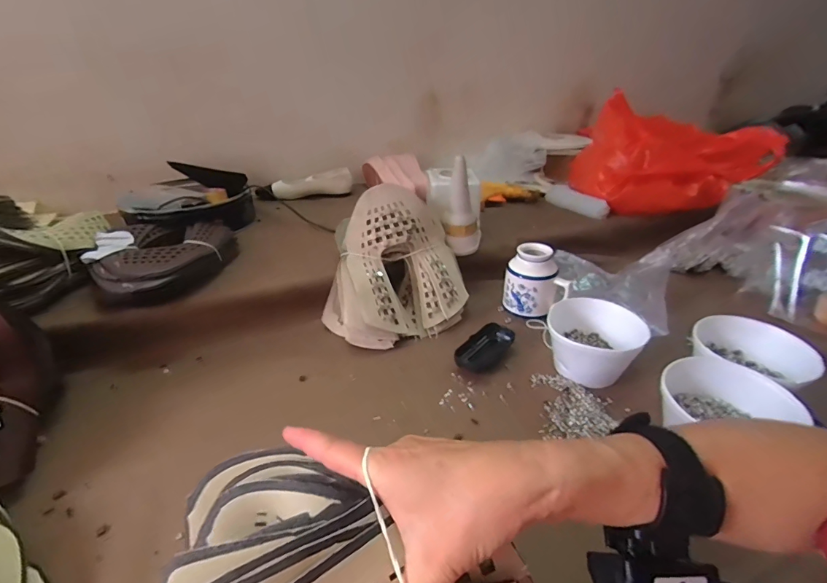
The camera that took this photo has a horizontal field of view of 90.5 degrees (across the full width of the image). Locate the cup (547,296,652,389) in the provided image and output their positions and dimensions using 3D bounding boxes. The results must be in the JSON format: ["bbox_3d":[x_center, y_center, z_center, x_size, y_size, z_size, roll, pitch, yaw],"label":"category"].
[{"bbox_3d":[0.263,0.077,0.596,0.124,0.084,0.121,-1,30,1],"label":"cup"}]

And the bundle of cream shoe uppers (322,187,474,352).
[{"bbox_3d":[-0.028,-0.055,0.704,0.223,0.196,0.189,-6,31,-8],"label":"bundle of cream shoe uppers"}]

